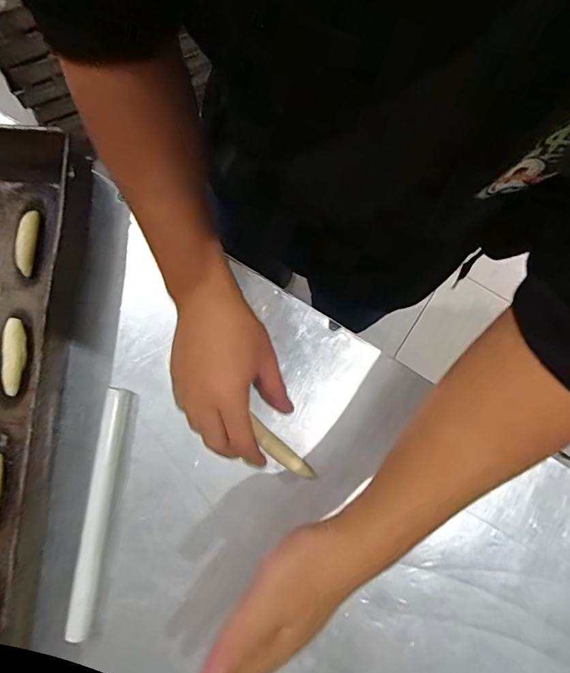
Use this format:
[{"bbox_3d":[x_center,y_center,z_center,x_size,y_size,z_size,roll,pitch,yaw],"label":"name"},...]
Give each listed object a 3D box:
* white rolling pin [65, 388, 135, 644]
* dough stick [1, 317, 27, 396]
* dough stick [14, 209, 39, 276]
[{"bbox_3d":[-0.164,0.153,0.392,0.020,0.018,0.209,6,82,2],"label":"white rolling pin"},{"bbox_3d":[-0.256,0.019,0.417,0.019,0.014,0.069,-6,82,0],"label":"dough stick"},{"bbox_3d":[-0.255,-0.092,0.434,0.019,0.008,0.062,5,82,1],"label":"dough stick"}]

